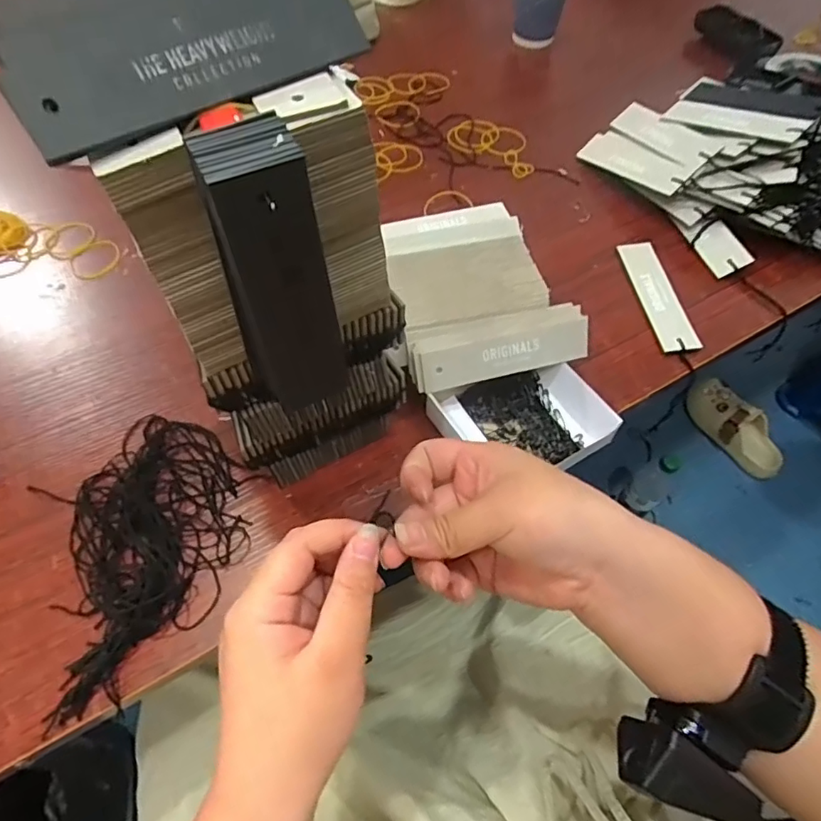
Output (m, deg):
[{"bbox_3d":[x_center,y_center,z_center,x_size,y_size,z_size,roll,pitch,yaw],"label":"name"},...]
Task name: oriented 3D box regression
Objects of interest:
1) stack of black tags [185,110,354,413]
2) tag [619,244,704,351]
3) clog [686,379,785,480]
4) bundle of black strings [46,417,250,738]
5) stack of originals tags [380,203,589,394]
[{"bbox_3d":[-0.052,-0.050,0.225,0.039,0.118,0.030,-19,59,-12],"label":"stack of black tags"},{"bbox_3d":[0.218,-0.102,0.490,0.032,0.007,0.119,-9,61,0],"label":"tag"},{"bbox_3d":[0.717,0.035,1.224,0.102,0.077,0.233,-32,63,-19],"label":"clog"},{"bbox_3d":[-0.165,0.083,0.363,0.108,0.019,0.184,-8,57,-7],"label":"bundle of black strings"},{"bbox_3d":[0.047,-0.106,0.438,0.127,0.035,0.173,-12,58,-8],"label":"stack of originals tags"}]

